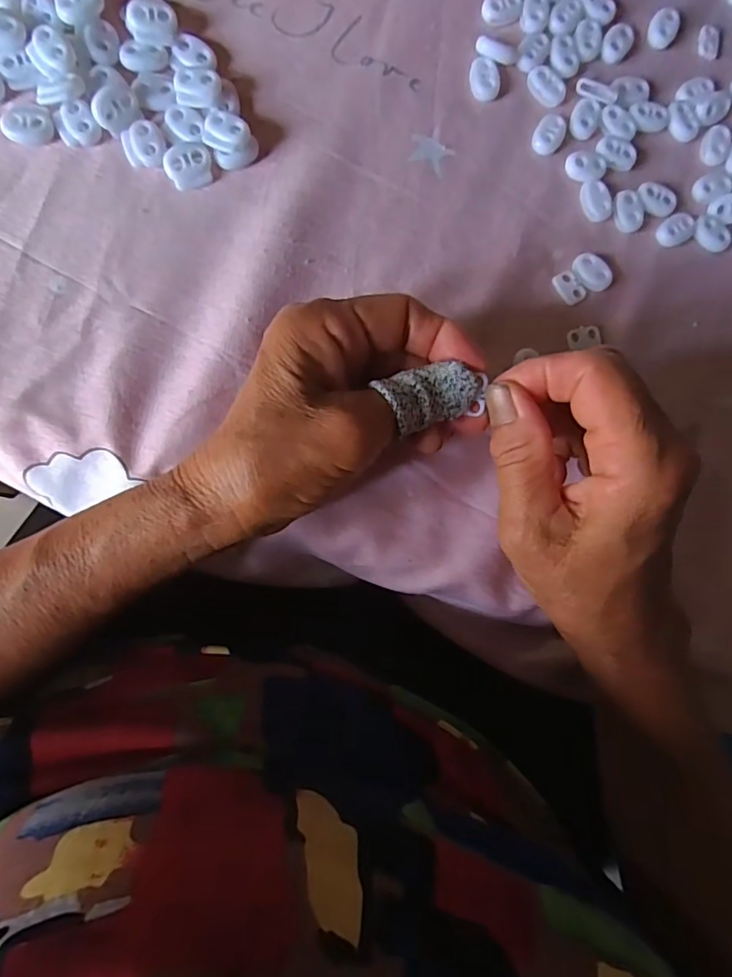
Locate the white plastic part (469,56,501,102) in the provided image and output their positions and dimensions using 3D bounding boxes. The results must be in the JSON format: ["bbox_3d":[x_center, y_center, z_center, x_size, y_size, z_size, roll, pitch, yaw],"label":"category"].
[{"bbox_3d":[0.063,-0.216,0.284,0.015,0.005,0.021,-8,88,-7],"label":"white plastic part"}]

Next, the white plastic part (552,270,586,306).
[{"bbox_3d":[0.108,-0.106,0.284,0.013,0.004,0.018,-36,91,-8],"label":"white plastic part"}]

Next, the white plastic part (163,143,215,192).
[{"bbox_3d":[-0.086,-0.157,0.259,0.022,0.006,0.020,-20,89,-8],"label":"white plastic part"}]

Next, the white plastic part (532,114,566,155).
[{"bbox_3d":[0.098,-0.189,0.286,0.015,0.004,0.022,43,83,-3],"label":"white plastic part"}]

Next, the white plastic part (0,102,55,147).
[{"bbox_3d":[-0.158,-0.170,0.251,0.023,0.004,0.018,17,85,-5],"label":"white plastic part"}]

